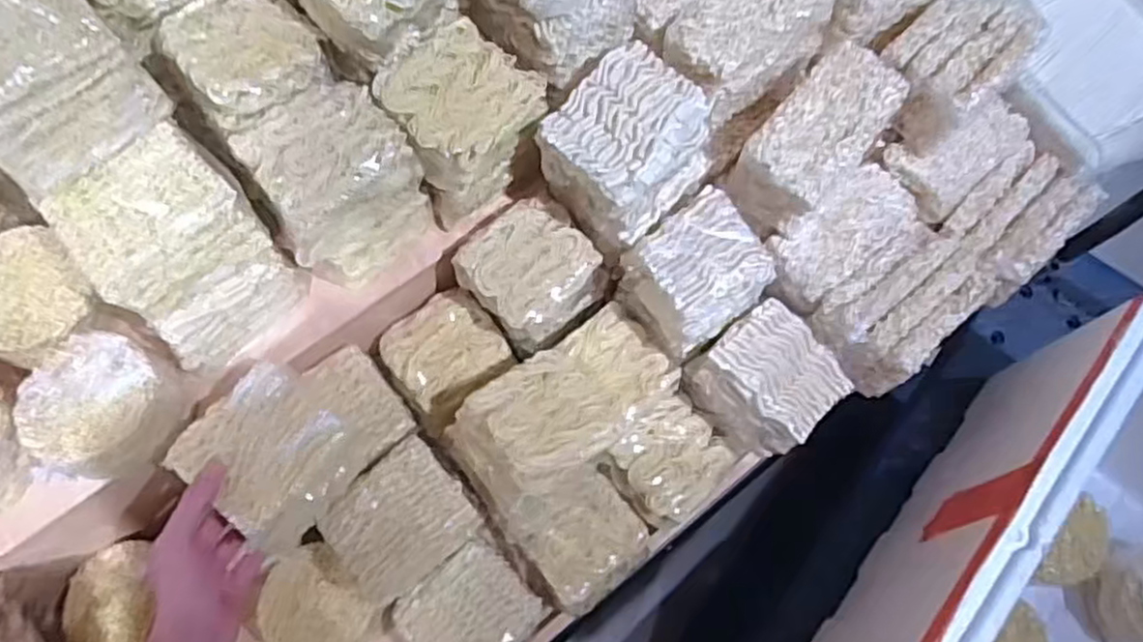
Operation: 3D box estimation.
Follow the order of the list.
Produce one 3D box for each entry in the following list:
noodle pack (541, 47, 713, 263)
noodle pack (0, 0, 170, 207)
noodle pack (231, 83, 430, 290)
[{"bbox_3d":[0.051,-0.154,0.710,0.110,0.141,0.123,43,74,13],"label":"noodle pack"},{"bbox_3d":[-0.398,-0.189,0.556,0.116,0.097,0.119,-39,76,-14],"label":"noodle pack"},{"bbox_3d":[-0.209,-0.122,0.688,0.120,0.158,0.107,-33,74,-13],"label":"noodle pack"}]

